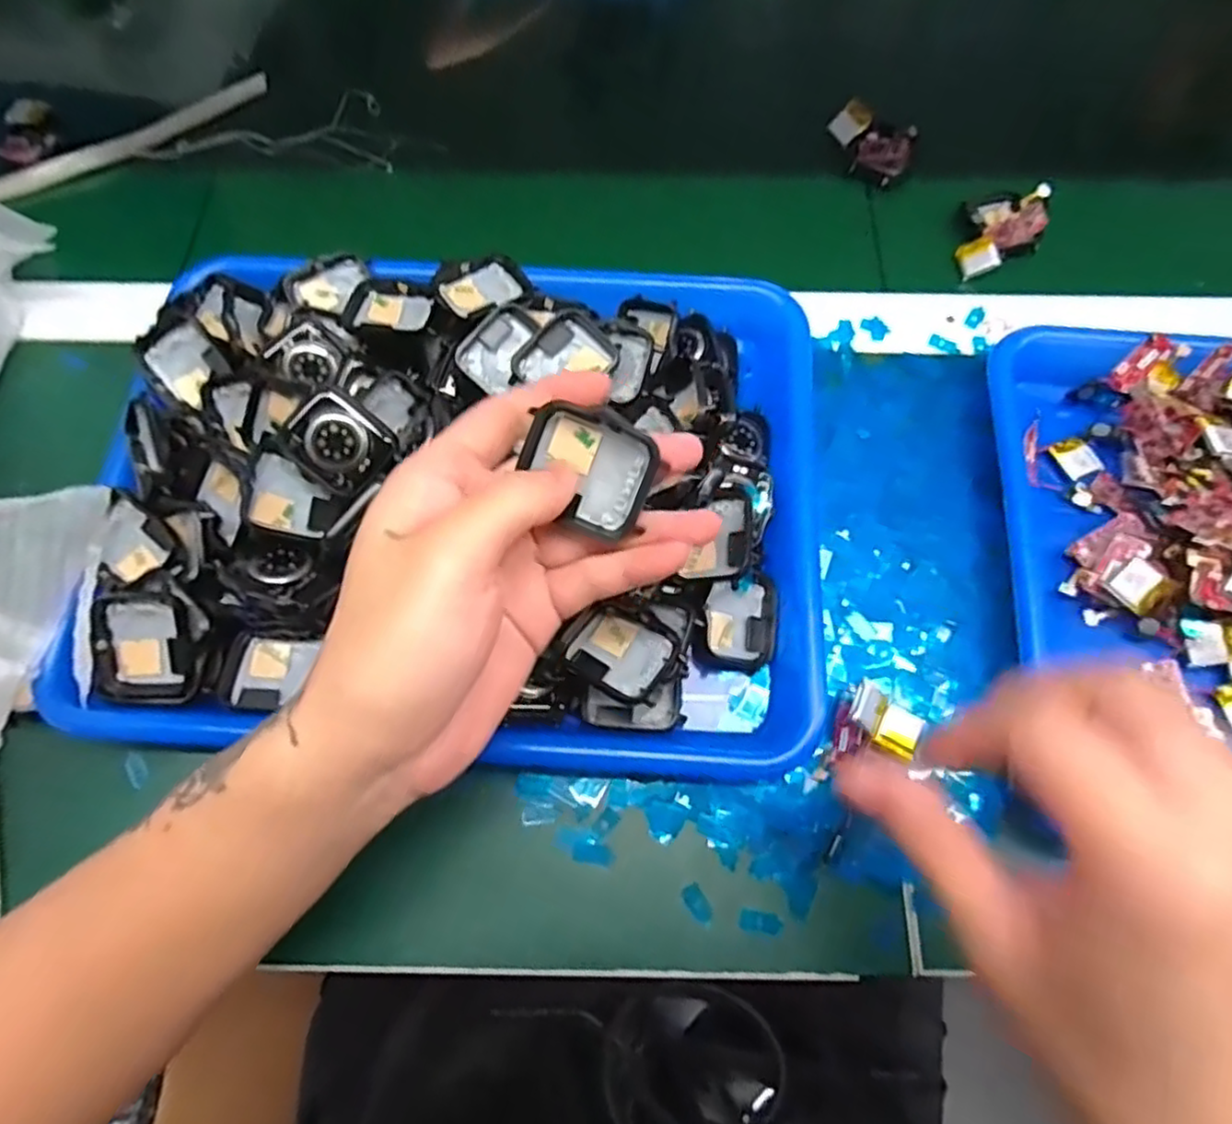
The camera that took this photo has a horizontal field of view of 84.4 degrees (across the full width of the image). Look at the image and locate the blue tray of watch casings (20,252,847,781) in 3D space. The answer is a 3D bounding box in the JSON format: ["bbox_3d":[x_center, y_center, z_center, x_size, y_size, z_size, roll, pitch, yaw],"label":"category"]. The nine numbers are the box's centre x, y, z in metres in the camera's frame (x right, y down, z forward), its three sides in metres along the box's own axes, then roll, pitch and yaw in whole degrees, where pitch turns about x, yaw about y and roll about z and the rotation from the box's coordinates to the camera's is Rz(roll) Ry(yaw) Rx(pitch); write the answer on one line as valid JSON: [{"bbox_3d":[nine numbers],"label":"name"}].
[{"bbox_3d":[-0.064,-0.034,0.317,0.325,0.064,0.239,3,70,3],"label":"blue tray of watch casings"}]

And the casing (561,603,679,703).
[{"bbox_3d":[0.002,0.037,0.277,0.040,0.008,0.034,25,57,20],"label":"casing"}]

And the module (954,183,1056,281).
[{"bbox_3d":[0.222,-0.199,0.394,0.059,0.030,0.044,-31,72,-10],"label":"module"}]

